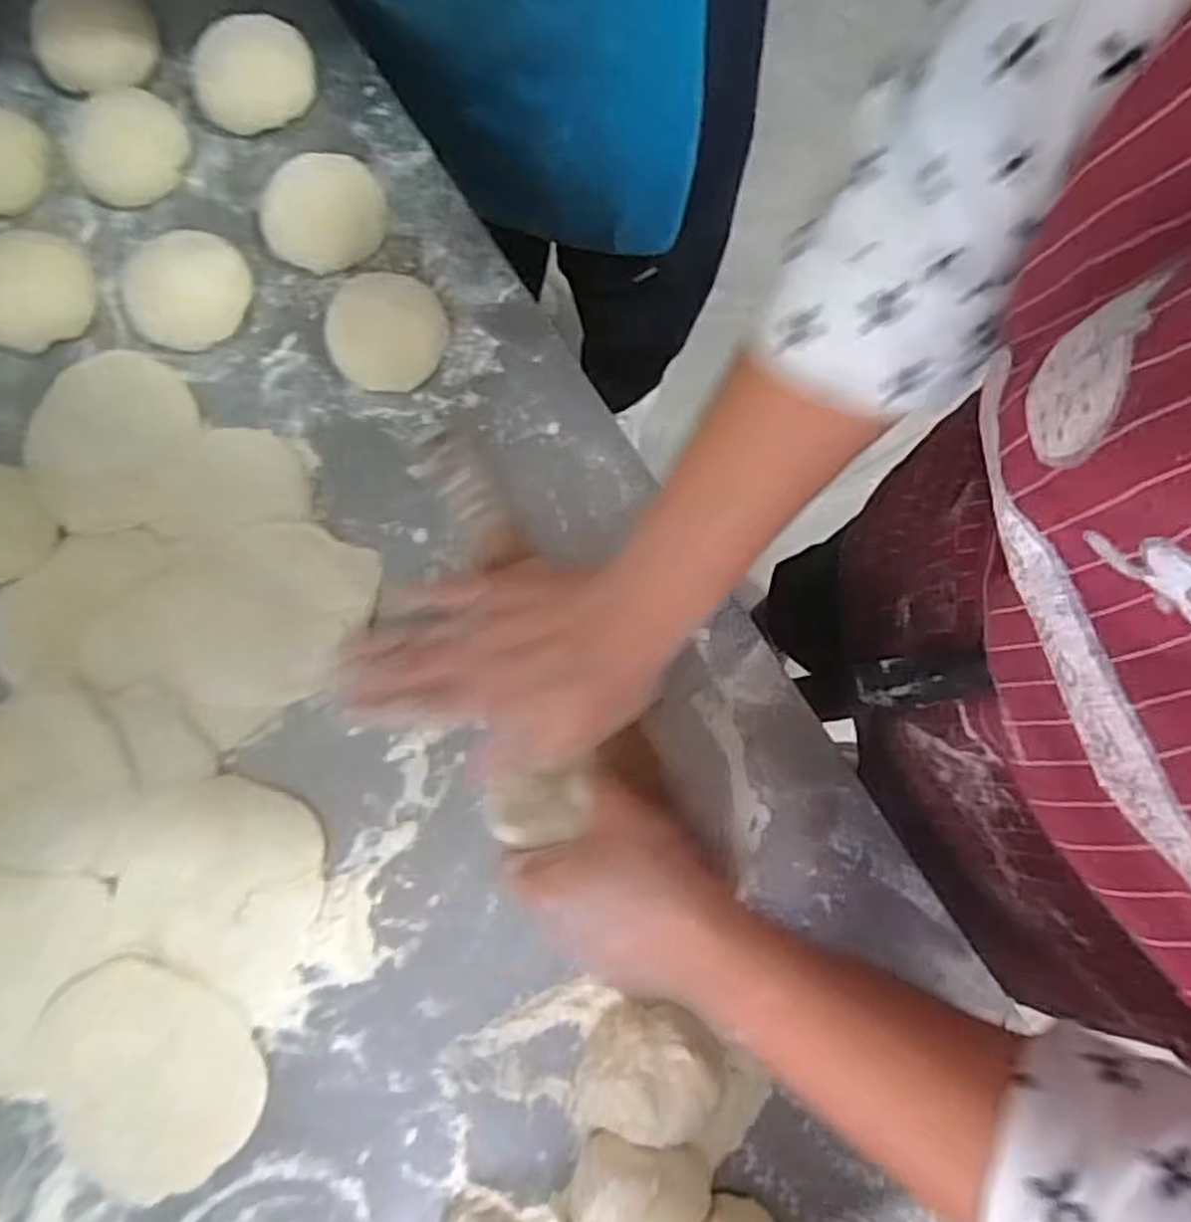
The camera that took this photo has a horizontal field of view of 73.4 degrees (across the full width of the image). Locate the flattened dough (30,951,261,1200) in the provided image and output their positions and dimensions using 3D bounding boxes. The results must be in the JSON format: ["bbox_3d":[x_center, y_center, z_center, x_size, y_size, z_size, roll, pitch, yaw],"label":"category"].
[{"bbox_3d":[-0.218,0.224,0.386,0.097,0.005,0.107,-37,81,-7],"label":"flattened dough"}]

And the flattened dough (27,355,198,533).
[{"bbox_3d":[-0.271,-0.095,0.449,0.092,0.006,0.109,-34,81,-7],"label":"flattened dough"}]

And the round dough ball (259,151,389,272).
[{"bbox_3d":[-0.158,-0.230,0.465,0.070,0.030,0.057,-28,80,-5],"label":"round dough ball"}]

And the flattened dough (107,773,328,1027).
[{"bbox_3d":[-0.188,0.136,0.402,0.100,0.006,0.097,24,80,-4],"label":"flattened dough"}]

